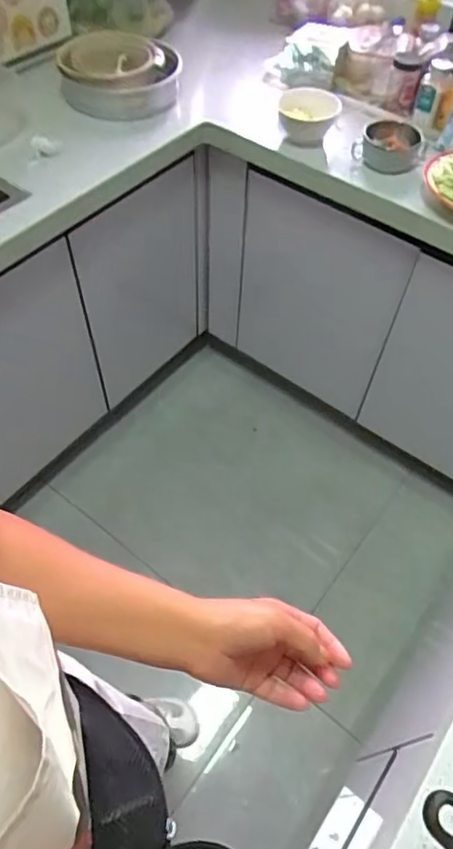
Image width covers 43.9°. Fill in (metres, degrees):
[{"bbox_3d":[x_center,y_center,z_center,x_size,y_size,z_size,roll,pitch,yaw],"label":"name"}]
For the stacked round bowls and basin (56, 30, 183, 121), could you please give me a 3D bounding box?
[{"bbox_3d":[-0.225,-0.724,1.160,0.239,0.098,0.212,27,59,16],"label":"stacked round bowls and basin"}]

